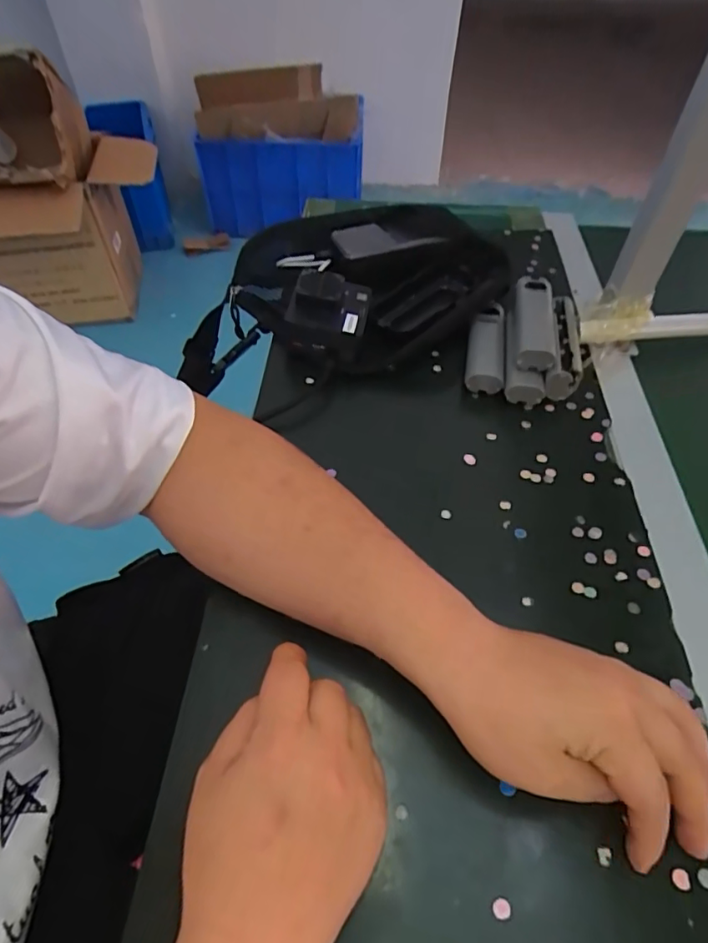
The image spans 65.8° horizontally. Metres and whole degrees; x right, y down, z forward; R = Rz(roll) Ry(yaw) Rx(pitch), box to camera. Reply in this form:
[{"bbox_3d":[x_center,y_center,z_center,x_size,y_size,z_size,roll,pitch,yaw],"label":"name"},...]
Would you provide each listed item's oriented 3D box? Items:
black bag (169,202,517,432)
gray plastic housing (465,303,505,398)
[{"bbox_3d":[-0.015,-0.181,0.553,0.312,0.087,0.229,-15,52,-14],"label":"black bag"},{"bbox_3d":[0.120,-0.110,0.497,0.032,0.027,0.096,10,50,7],"label":"gray plastic housing"}]

